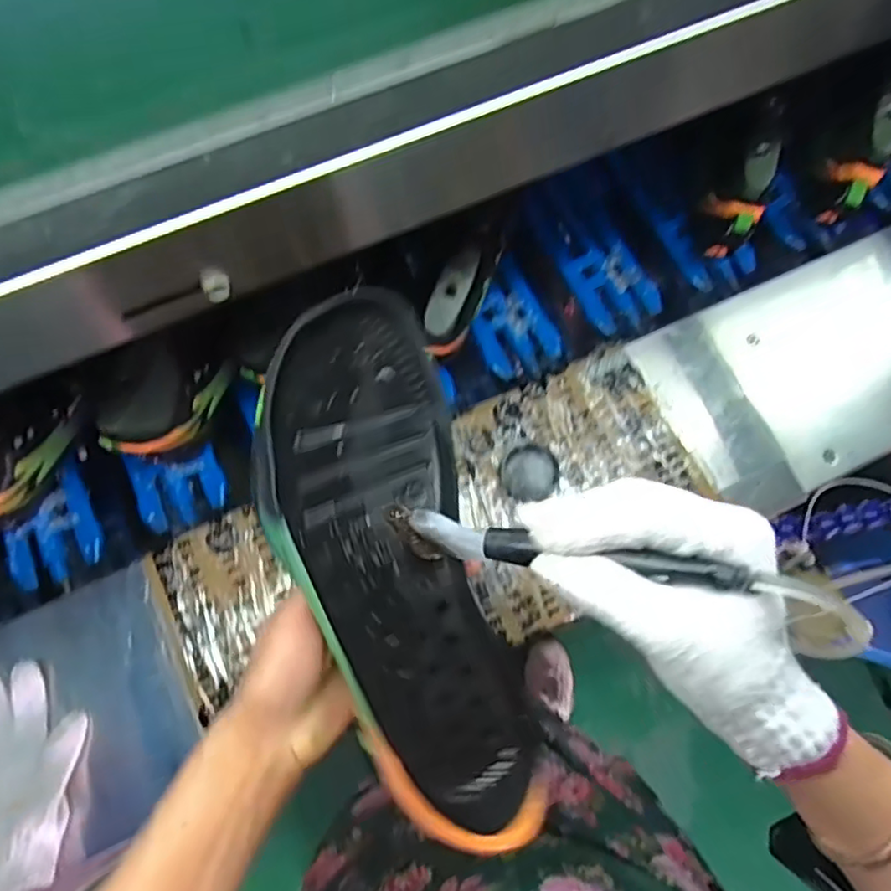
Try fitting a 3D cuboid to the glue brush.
[{"bbox_3d":[0.071,0.058,0.282,0.208,0.031,0.024,9,74,19],"label":"glue brush"}]

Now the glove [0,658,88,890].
[{"bbox_3d":[-0.393,0.294,0.559,0.124,0.051,0.197,-32,77,-9],"label":"glove"}]

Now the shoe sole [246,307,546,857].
[{"bbox_3d":[-0.024,0.064,0.318,0.094,0.042,0.269,-17,91,-6],"label":"shoe sole"}]

